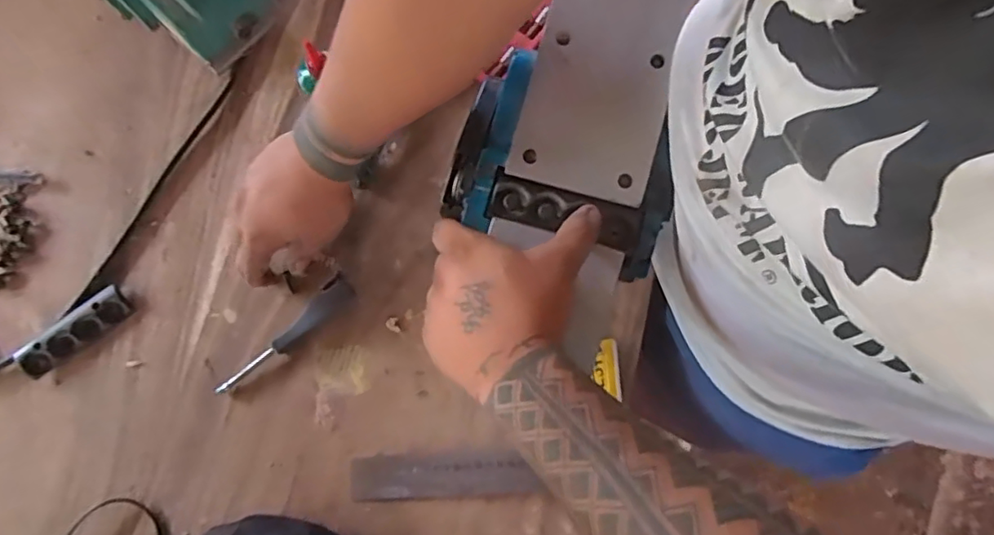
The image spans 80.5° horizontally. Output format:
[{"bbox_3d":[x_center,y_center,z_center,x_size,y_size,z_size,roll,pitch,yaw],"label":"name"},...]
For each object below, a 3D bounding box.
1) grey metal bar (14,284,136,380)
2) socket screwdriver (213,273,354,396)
[{"bbox_3d":[-0.395,0.059,0.547,0.106,0.009,0.035,-37,81,-7],"label":"grey metal bar"},{"bbox_3d":[-0.195,0.067,0.549,0.029,0.018,0.151,43,82,8],"label":"socket screwdriver"}]

